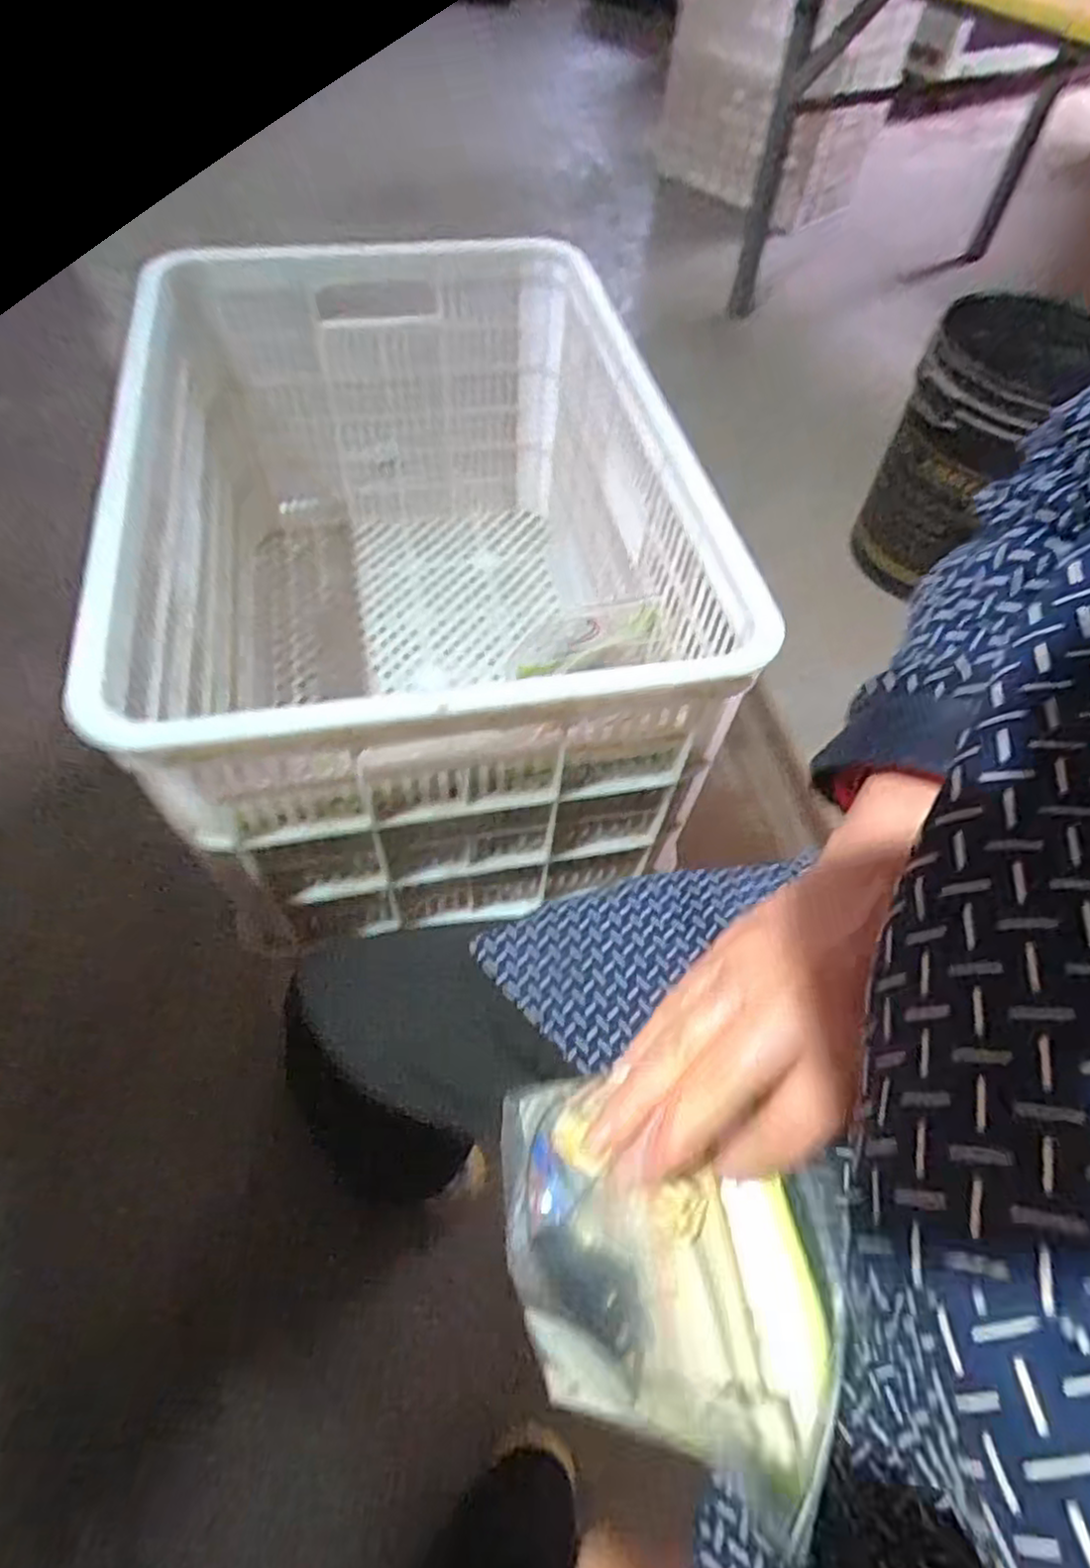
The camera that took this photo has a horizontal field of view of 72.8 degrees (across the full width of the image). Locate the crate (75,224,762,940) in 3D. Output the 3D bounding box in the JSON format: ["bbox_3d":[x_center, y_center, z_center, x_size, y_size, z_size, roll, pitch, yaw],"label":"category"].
[{"bbox_3d":[-0.117,-0.207,0.699,0.404,0.324,0.600,-6,58,-8],"label":"crate"}]

